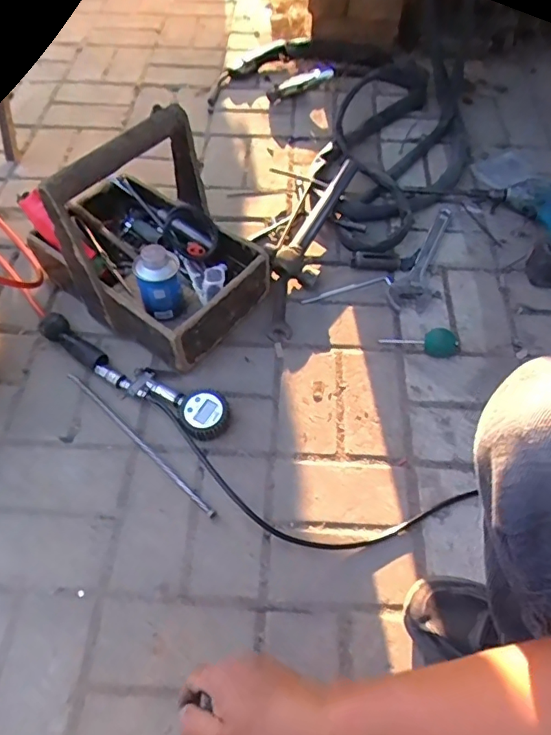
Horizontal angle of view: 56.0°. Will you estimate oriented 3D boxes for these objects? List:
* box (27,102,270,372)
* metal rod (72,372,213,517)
[{"bbox_3d":[-0.209,-0.217,0.806,0.345,0.287,0.234,36,62,21],"label":"box"},{"bbox_3d":[-0.204,0.107,0.762,0.325,0.006,0.010,38,64,21],"label":"metal rod"}]

